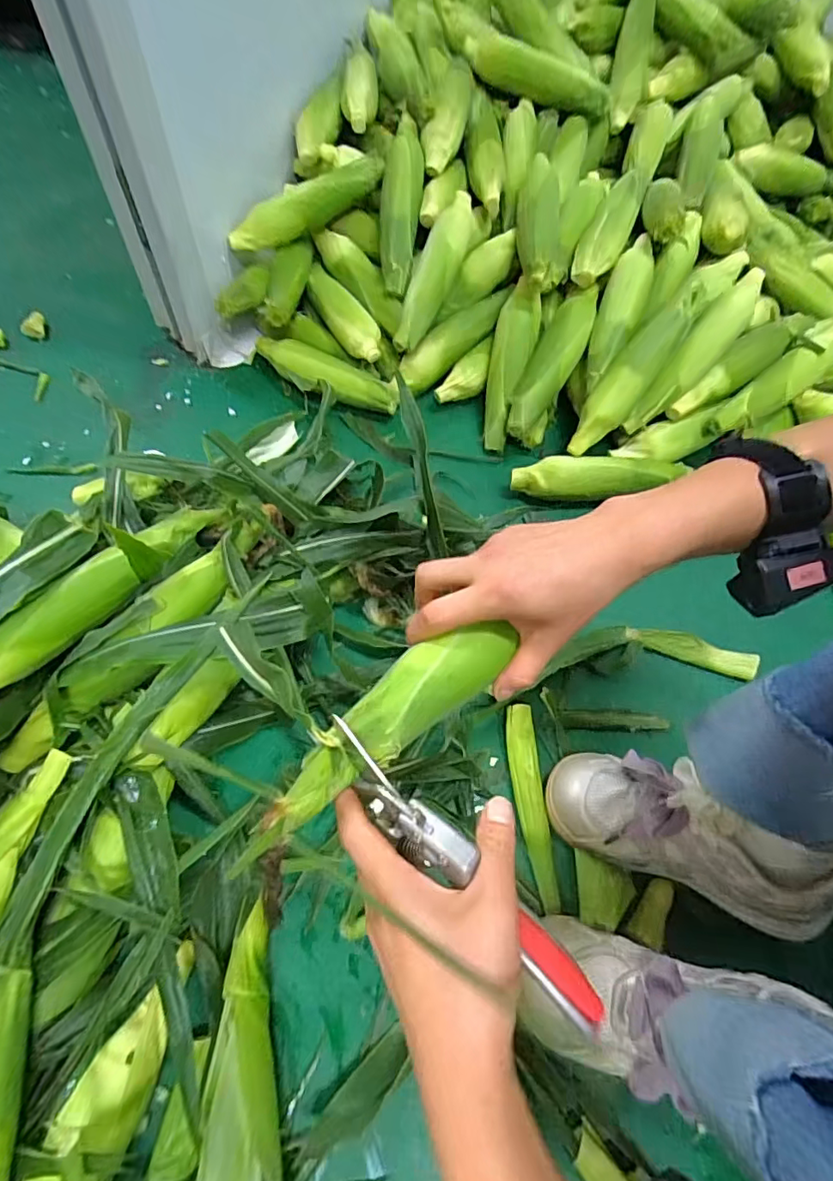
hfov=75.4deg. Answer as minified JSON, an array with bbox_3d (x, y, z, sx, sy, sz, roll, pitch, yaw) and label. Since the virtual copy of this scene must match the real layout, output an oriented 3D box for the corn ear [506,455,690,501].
[{"bbox_3d":[0.240,-0.145,0.704,0.234,0.048,0.045,-3,60,-6],"label":"corn ear"}]

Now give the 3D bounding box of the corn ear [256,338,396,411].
[{"bbox_3d":[-0.132,-0.311,0.780,0.226,0.051,0.055,17,60,7],"label":"corn ear"}]

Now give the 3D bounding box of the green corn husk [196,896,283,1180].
[{"bbox_3d":[-0.120,0.365,0.389,0.057,0.044,0.233,1,59,-3],"label":"green corn husk"}]

